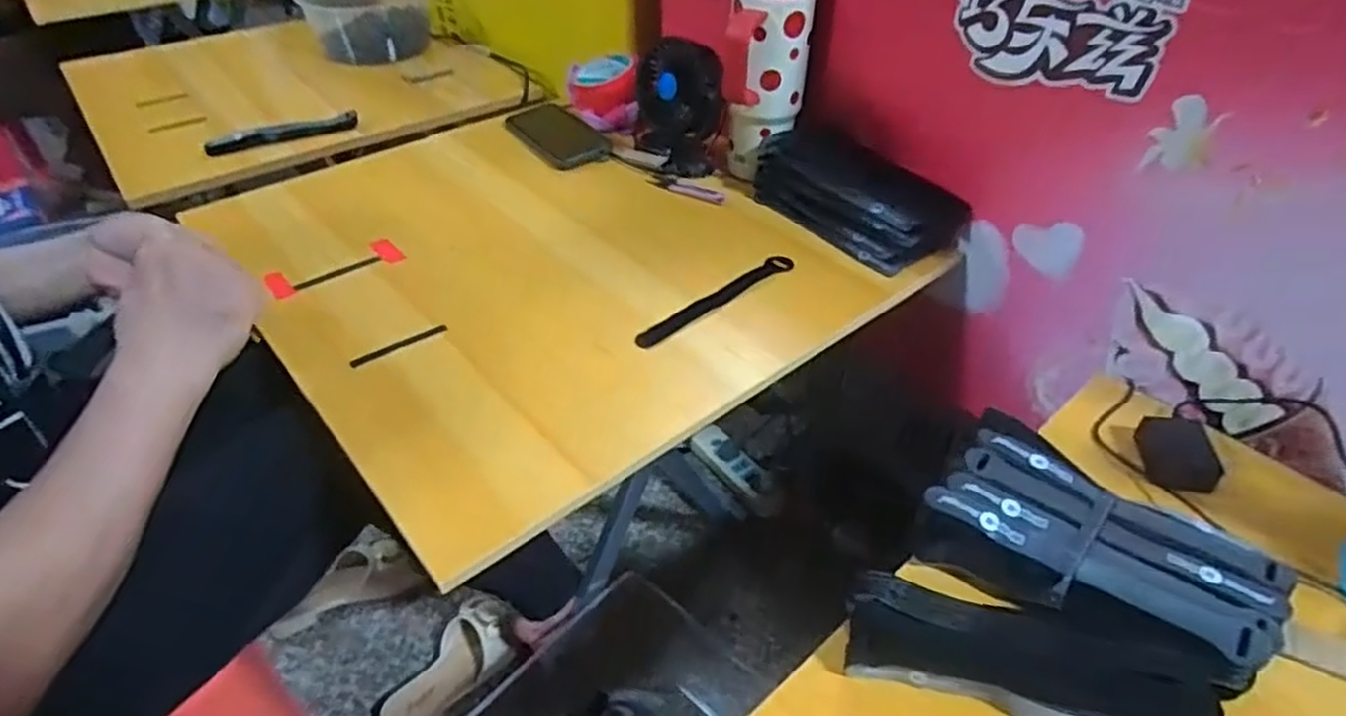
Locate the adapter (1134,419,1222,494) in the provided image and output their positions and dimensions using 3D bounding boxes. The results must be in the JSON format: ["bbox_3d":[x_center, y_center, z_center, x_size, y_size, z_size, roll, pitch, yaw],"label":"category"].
[{"bbox_3d":[0.386,0.073,0.560,0.041,0.027,0.056,7,42,8],"label":"adapter"}]

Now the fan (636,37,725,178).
[{"bbox_3d":[0.003,-0.305,0.875,0.072,0.131,0.123,-18,45,-18],"label":"fan"}]

